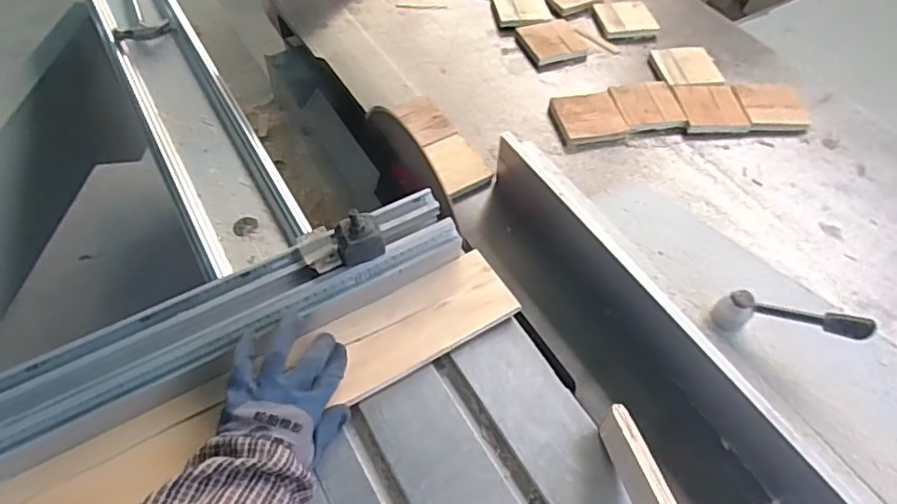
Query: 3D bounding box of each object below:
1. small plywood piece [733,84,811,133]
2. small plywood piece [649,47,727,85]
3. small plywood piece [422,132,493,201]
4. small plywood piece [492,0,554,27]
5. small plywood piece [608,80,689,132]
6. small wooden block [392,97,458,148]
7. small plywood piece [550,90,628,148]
[{"bbox_3d":[0.464,-0.210,0.818,0.088,0.016,0.087,-2,55,-3],"label":"small plywood piece"},{"bbox_3d":[0.361,-0.281,0.867,0.093,0.022,0.079,-6,55,-6],"label":"small plywood piece"},{"bbox_3d":[0.010,-0.117,0.766,0.067,0.013,0.094,-24,59,-18],"label":"small plywood piece"},{"bbox_3d":[0.120,-0.410,0.952,0.089,0.010,0.094,-7,55,-7],"label":"small plywood piece"},{"bbox_3d":[0.287,-0.213,0.832,0.087,0.020,0.098,-8,55,-7],"label":"small plywood piece"},{"bbox_3d":[-0.034,-0.183,0.808,0.053,0.023,0.091,-29,60,-20],"label":"small wooden block"},{"bbox_3d":[0.199,-0.193,0.821,0.094,0.015,0.096,-9,55,-8],"label":"small plywood piece"}]

